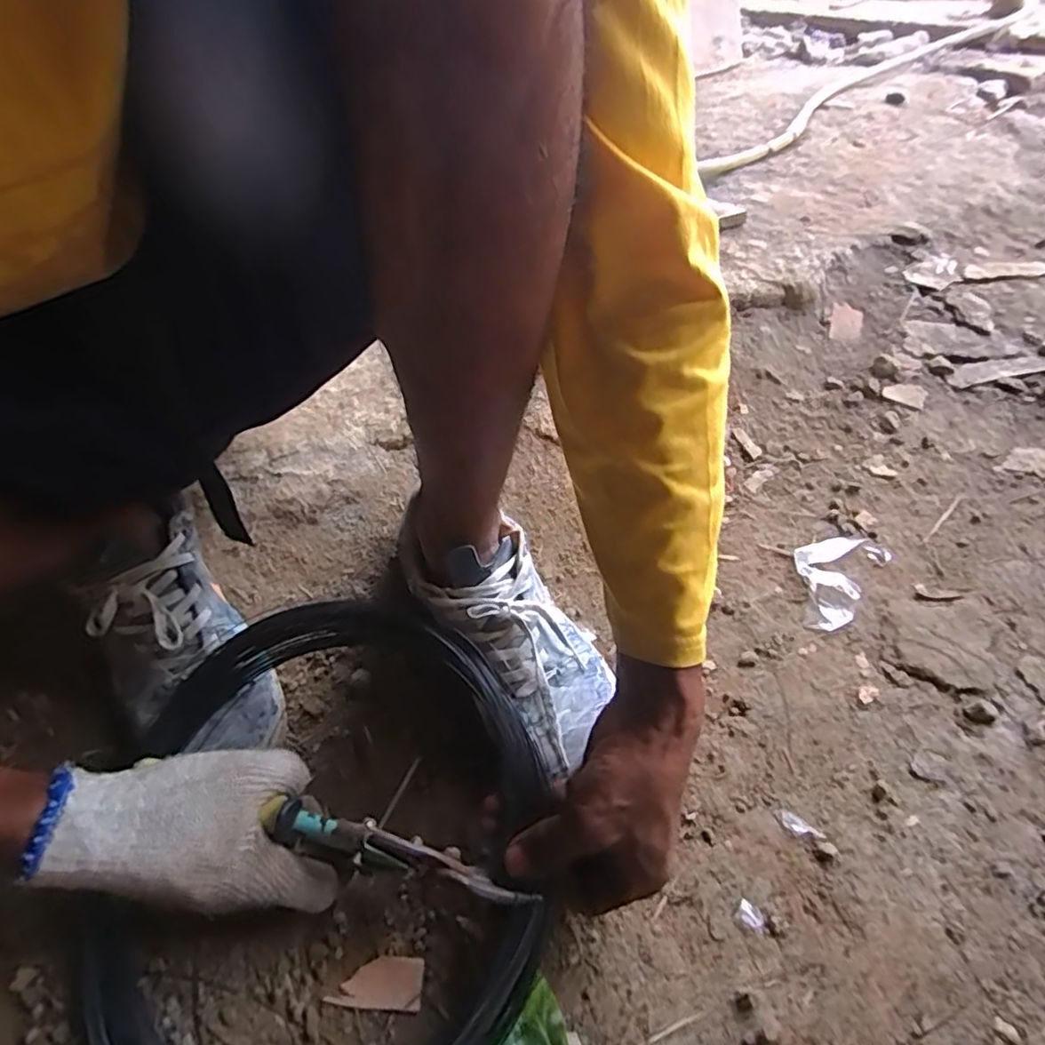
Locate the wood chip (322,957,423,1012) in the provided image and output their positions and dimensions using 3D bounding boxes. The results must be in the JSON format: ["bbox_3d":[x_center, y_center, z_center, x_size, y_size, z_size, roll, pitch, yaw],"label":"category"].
[{"bbox_3d":[-0.091,0.287,0.387,0.056,0.004,0.027,-1,47,4],"label":"wood chip"}]

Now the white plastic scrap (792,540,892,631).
[{"bbox_3d":[0.284,0.046,0.571,0.067,0.013,0.121,32,57,29],"label":"white plastic scrap"}]

